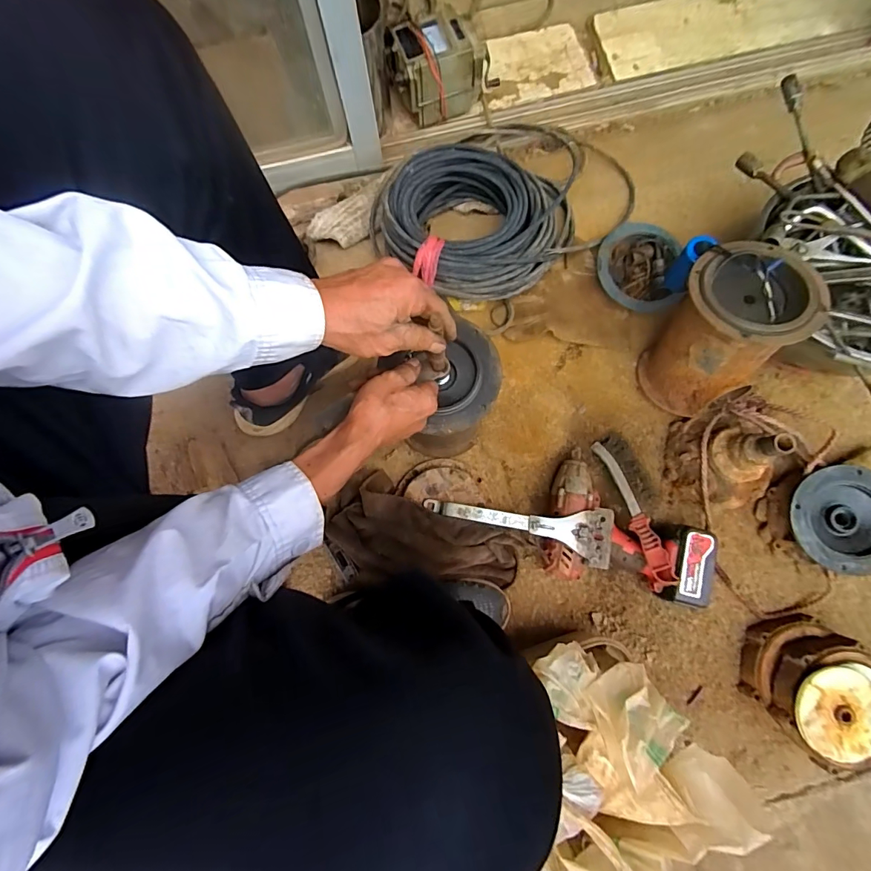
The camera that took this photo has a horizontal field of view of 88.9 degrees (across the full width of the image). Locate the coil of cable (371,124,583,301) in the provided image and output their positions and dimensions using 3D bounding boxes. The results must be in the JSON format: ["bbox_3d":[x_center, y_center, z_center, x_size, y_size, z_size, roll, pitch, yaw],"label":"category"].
[{"bbox_3d":[0.085,-0.372,0.772,0.290,0.130,0.301,0,78,1],"label":"coil of cable"}]

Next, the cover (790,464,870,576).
[{"bbox_3d":[0.595,0.120,0.644,0.144,0.032,0.146,-11,81,8],"label":"cover"}]

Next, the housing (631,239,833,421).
[{"bbox_3d":[0.392,-0.143,0.641,0.150,0.233,0.152,0,78,1],"label":"housing"}]

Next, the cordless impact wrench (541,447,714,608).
[{"bbox_3d":[0.288,0.126,0.674,0.229,0.081,0.203,12,78,3],"label":"cordless impact wrench"}]

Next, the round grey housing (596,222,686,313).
[{"bbox_3d":[0.346,-0.288,0.768,0.134,0.051,0.149,12,78,3],"label":"round grey housing"}]

